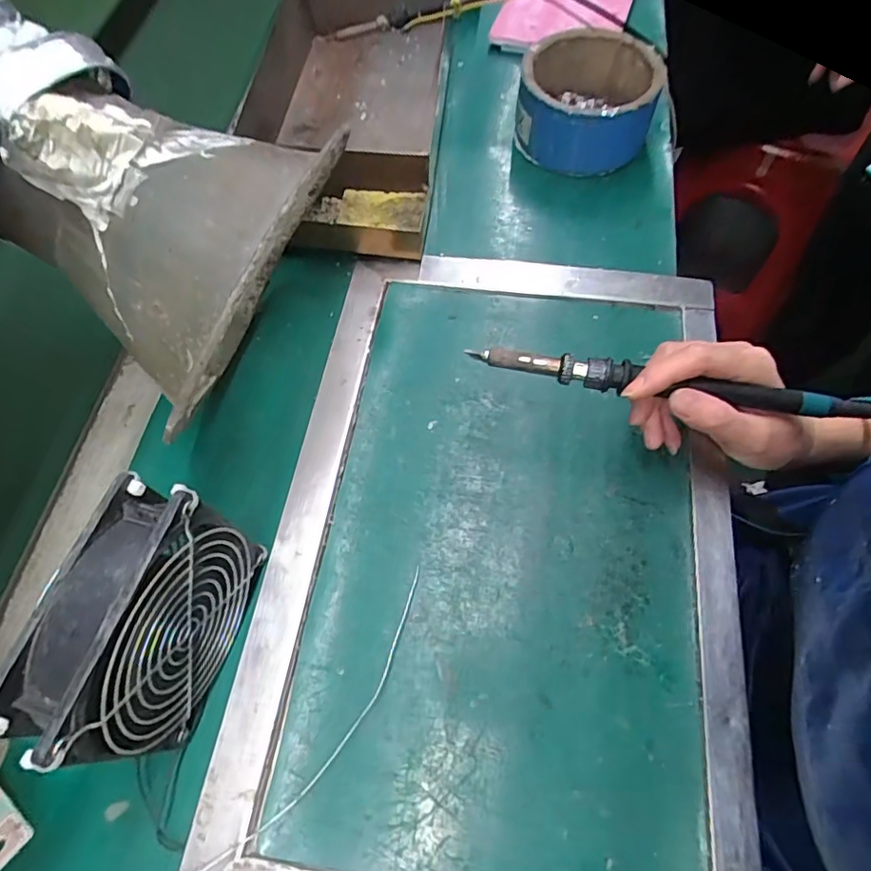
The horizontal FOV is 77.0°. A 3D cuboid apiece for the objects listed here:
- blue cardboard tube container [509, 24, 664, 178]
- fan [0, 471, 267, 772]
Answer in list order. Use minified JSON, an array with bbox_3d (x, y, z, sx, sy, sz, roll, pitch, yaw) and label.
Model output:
[{"bbox_3d":[0.137,-0.304,0.496,0.119,0.059,0.120,9,65,8],"label":"blue cardboard tube container"},{"bbox_3d":[-0.143,0.099,0.288,0.046,0.120,0.118,14,66,10],"label":"fan"}]

